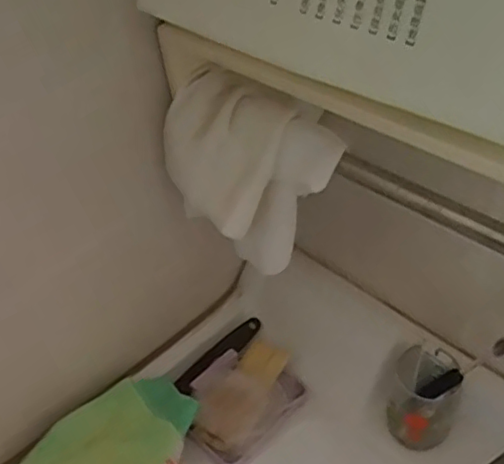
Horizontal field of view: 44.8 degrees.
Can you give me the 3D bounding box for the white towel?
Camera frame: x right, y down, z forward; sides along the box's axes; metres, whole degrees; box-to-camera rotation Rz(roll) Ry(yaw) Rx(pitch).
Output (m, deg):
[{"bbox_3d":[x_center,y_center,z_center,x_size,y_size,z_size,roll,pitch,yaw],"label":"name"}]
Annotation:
[{"bbox_3d":[-0.003,-0.049,0.522,0.120,0.125,0.142,-17,45,-10],"label":"white towel"}]

